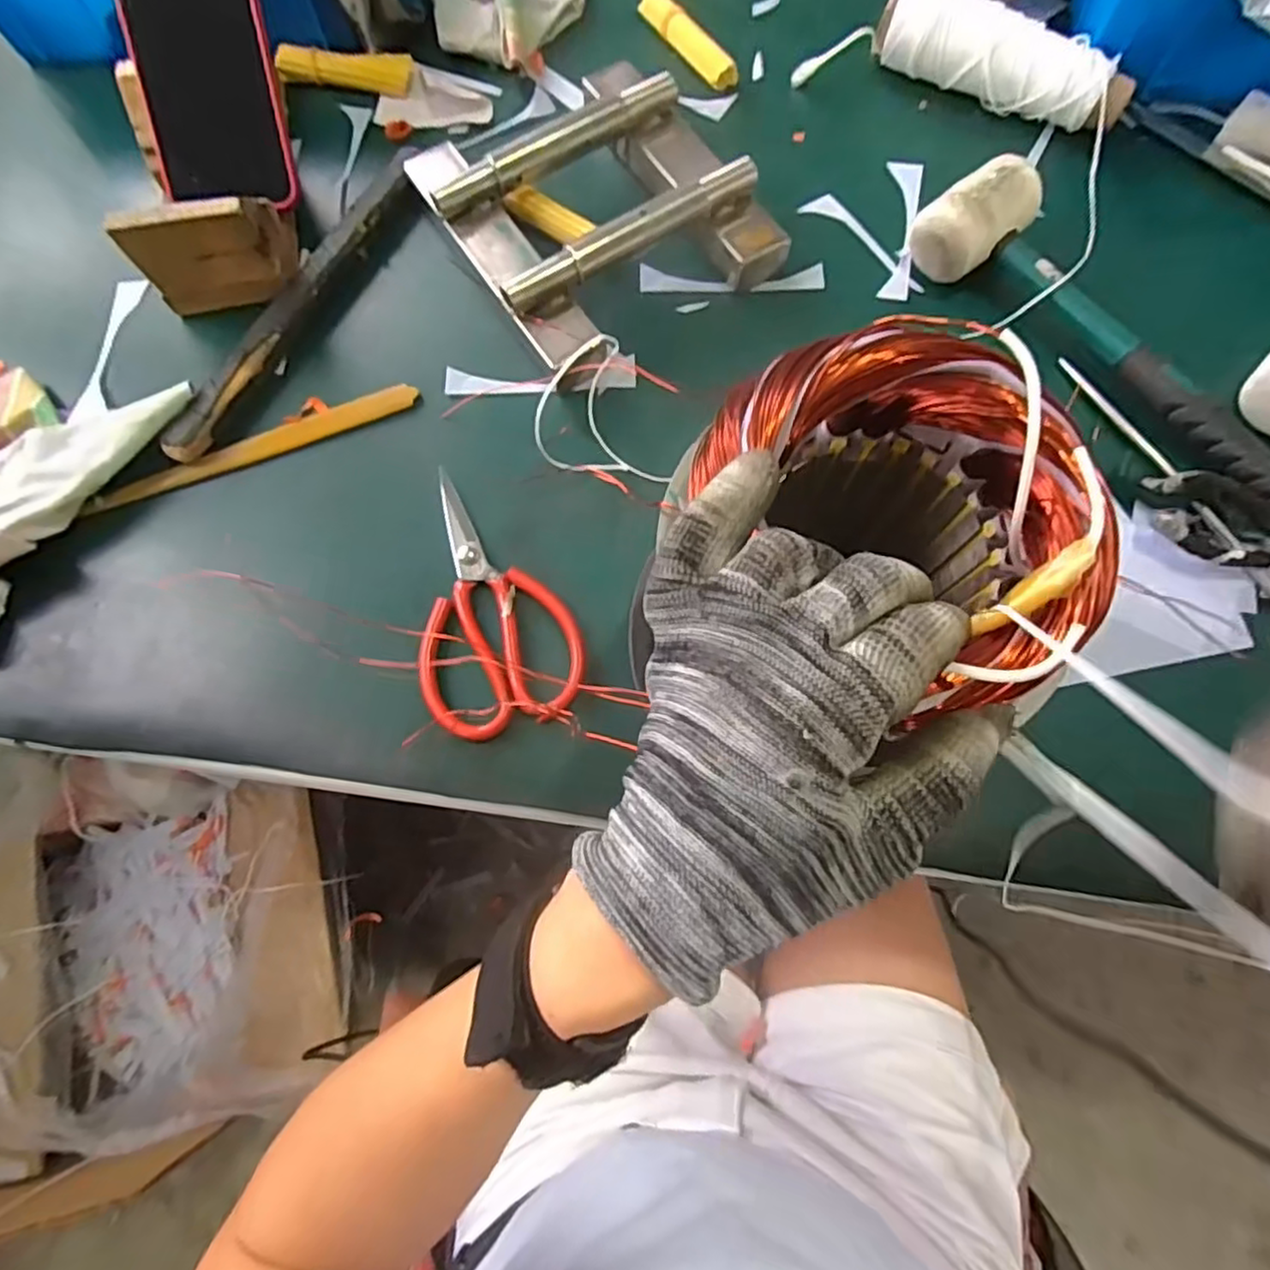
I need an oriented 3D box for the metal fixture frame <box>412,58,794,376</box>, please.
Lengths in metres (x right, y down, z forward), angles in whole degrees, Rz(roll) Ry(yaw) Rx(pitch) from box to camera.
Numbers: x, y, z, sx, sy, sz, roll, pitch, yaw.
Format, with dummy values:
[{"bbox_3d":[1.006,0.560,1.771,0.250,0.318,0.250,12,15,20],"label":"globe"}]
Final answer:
[{"bbox_3d":[-0.028,-0.283,0.447,0.180,0.046,0.192,-29,74,-8],"label":"metal fixture frame"}]

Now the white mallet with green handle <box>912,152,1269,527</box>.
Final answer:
[{"bbox_3d":[0.290,-0.168,0.401,0.072,0.045,0.285,-39,75,-10],"label":"white mallet with green handle"}]

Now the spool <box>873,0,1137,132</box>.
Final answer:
[{"bbox_3d":[0.250,-0.391,0.469,0.172,0.051,0.043,34,76,11],"label":"spool"}]

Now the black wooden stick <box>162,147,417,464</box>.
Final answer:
[{"bbox_3d":[-0.216,-0.217,0.441,0.027,0.019,0.255,29,75,10],"label":"black wooden stick"}]

